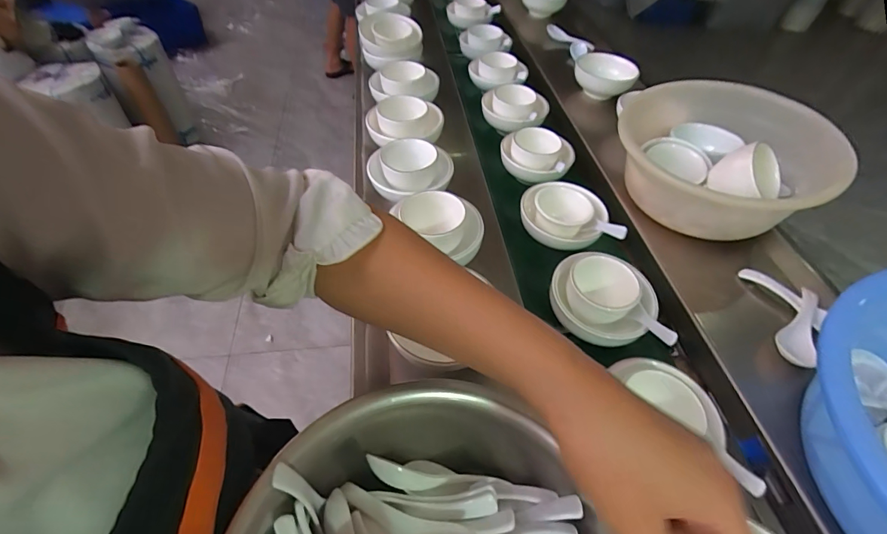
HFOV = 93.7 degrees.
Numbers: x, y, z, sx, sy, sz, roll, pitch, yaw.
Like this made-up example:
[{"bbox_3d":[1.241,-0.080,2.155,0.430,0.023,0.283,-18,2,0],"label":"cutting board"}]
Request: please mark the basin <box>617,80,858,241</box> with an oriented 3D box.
[{"bbox_3d":[0.377,-0.150,0.578,0.254,0.111,0.257,2,51,-2],"label":"basin"}]

